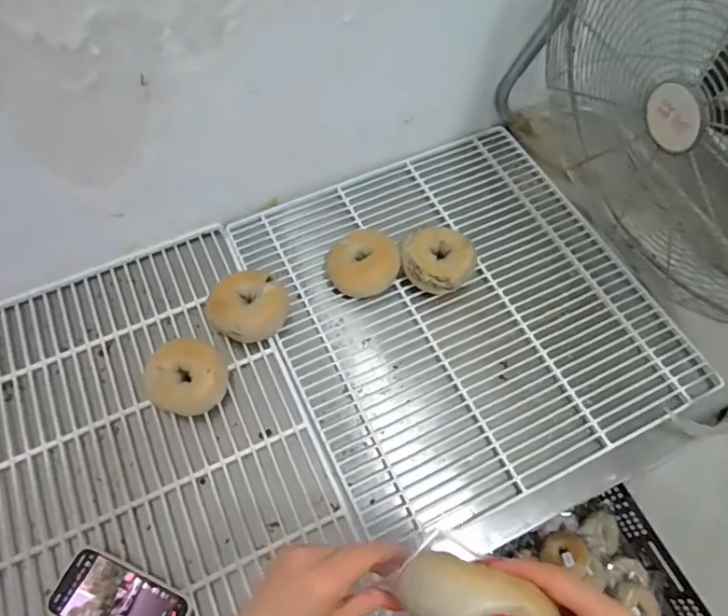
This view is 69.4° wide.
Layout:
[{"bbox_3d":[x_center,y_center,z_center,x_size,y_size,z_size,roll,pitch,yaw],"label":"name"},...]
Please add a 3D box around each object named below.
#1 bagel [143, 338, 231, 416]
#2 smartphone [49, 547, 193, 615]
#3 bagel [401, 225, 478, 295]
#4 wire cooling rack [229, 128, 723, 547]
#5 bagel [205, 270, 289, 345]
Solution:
[{"bbox_3d":[-0.241,0.097,0.721,0.105,0.054,0.097,21,64,9],"label":"bagel"},{"bbox_3d":[-0.276,0.339,0.595,0.149,0.014,0.079,23,66,6],"label":"smartphone"},{"bbox_3d":[0.112,-0.071,0.807,0.103,0.055,0.105,0,62,0],"label":"bagel"},{"bbox_3d":[0.138,-0.009,0.796,0.528,0.019,0.545,-22,66,-12],"label":"wire cooling rack"},{"bbox_3d":[-0.172,-0.002,0.773,0.104,0.052,0.100,1,63,-1],"label":"bagel"}]

